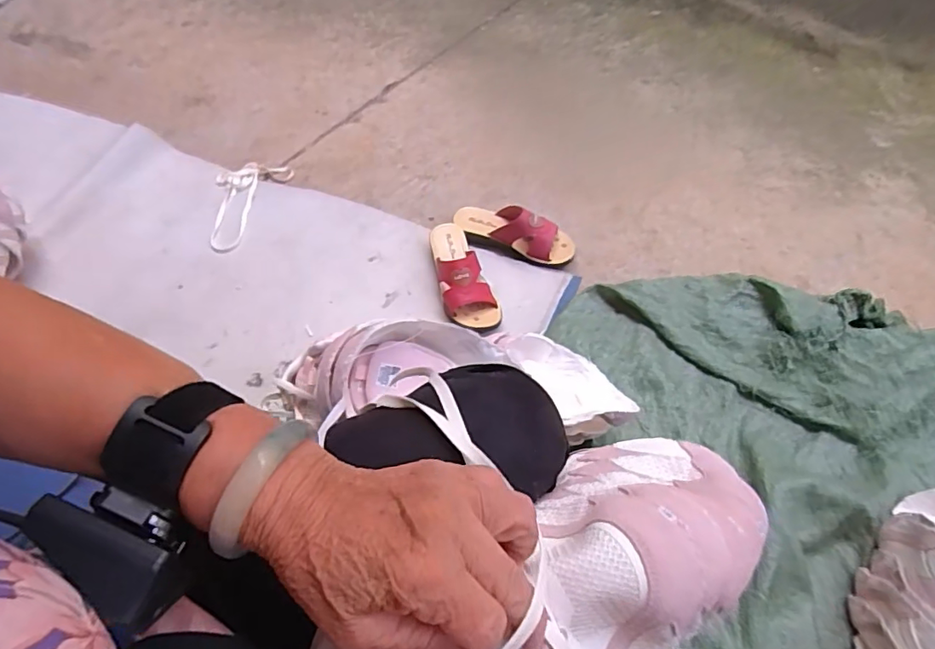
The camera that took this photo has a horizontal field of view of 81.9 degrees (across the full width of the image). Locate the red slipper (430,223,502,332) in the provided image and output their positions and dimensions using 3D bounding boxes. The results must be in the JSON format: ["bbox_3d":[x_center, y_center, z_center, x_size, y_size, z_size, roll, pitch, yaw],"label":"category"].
[{"bbox_3d":[-0.010,-0.093,0.920,0.088,0.076,0.227,-13,62,-3],"label":"red slipper"}]

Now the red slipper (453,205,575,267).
[{"bbox_3d":[0.083,-0.168,0.964,0.223,0.071,0.079,18,64,13],"label":"red slipper"}]

